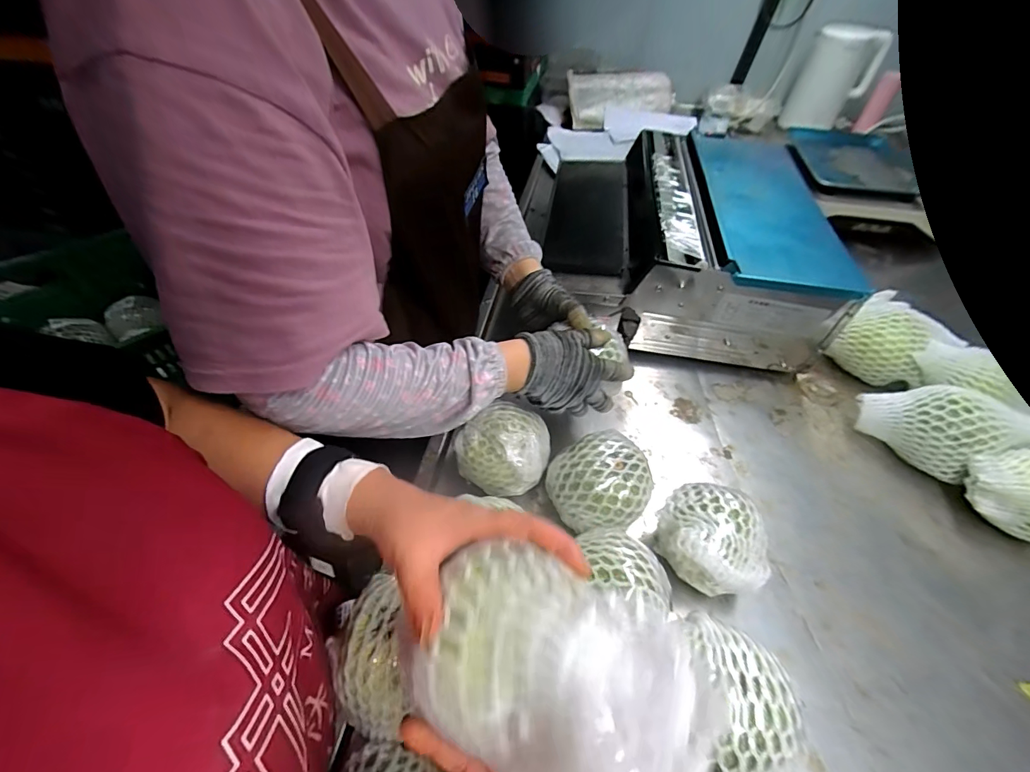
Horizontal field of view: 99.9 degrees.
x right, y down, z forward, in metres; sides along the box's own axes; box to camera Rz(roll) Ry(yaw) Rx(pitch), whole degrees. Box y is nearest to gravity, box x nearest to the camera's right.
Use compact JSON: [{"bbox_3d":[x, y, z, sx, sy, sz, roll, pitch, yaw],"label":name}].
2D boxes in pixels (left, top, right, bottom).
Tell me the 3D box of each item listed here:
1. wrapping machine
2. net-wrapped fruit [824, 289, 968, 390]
[{"bbox_3d":[0.293,-0.254,0.771,0.421,0.186,0.446,8,49,5],"label":"wrapping machine"},{"bbox_3d":[0.562,-0.056,0.657,0.118,0.108,0.128,-33,58,-27],"label":"net-wrapped fruit"}]

